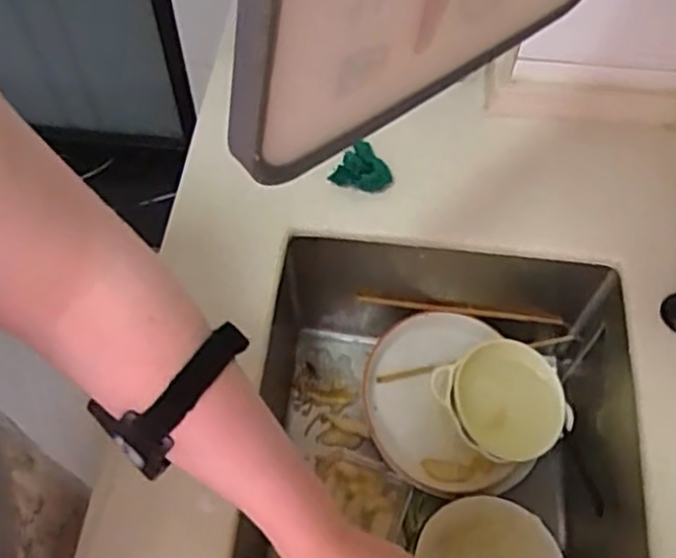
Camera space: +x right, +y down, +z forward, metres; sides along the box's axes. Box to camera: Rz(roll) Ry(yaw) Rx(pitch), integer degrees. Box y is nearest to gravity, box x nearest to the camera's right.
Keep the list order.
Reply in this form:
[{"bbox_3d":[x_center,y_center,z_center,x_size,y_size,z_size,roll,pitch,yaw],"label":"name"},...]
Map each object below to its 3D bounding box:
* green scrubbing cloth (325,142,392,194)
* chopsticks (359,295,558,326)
[{"bbox_3d":[0.027,-0.111,0.740,0.056,0.034,0.056,33,63,17],"label":"green scrubbing cloth"},{"bbox_3d":[0.142,0.035,0.846,0.237,0.014,0.012,7,59,2],"label":"chopsticks"}]

